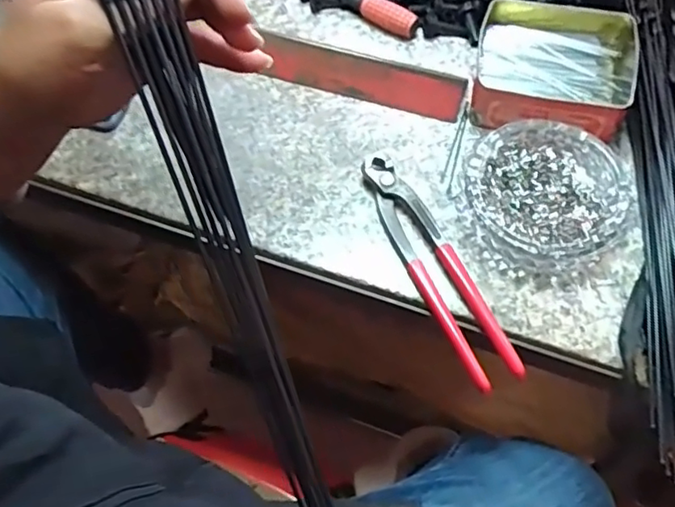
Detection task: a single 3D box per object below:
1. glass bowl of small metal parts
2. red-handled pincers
[{"bbox_3d":[0.160,-0.047,0.465,0.125,0.028,0.119,-1,66,2],"label":"glass bowl of small metal parts"},{"bbox_3d":[0.071,0.006,0.453,0.040,0.018,0.199,-25,67,-9],"label":"red-handled pincers"}]

